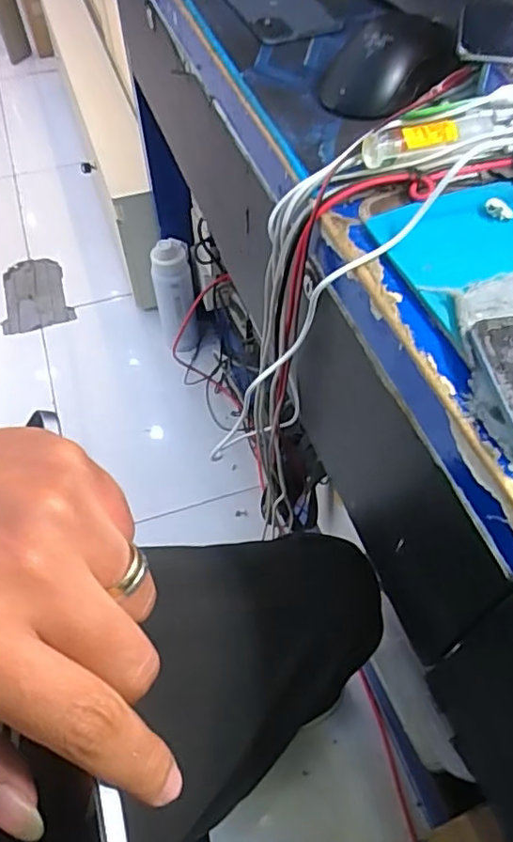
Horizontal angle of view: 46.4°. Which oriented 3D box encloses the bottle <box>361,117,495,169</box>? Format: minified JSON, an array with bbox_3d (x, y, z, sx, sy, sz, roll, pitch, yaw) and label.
[{"bbox_3d":[0.114,-0.182,0.383,0.096,0.017,0.025,-14,56,-9],"label":"bottle"}]

